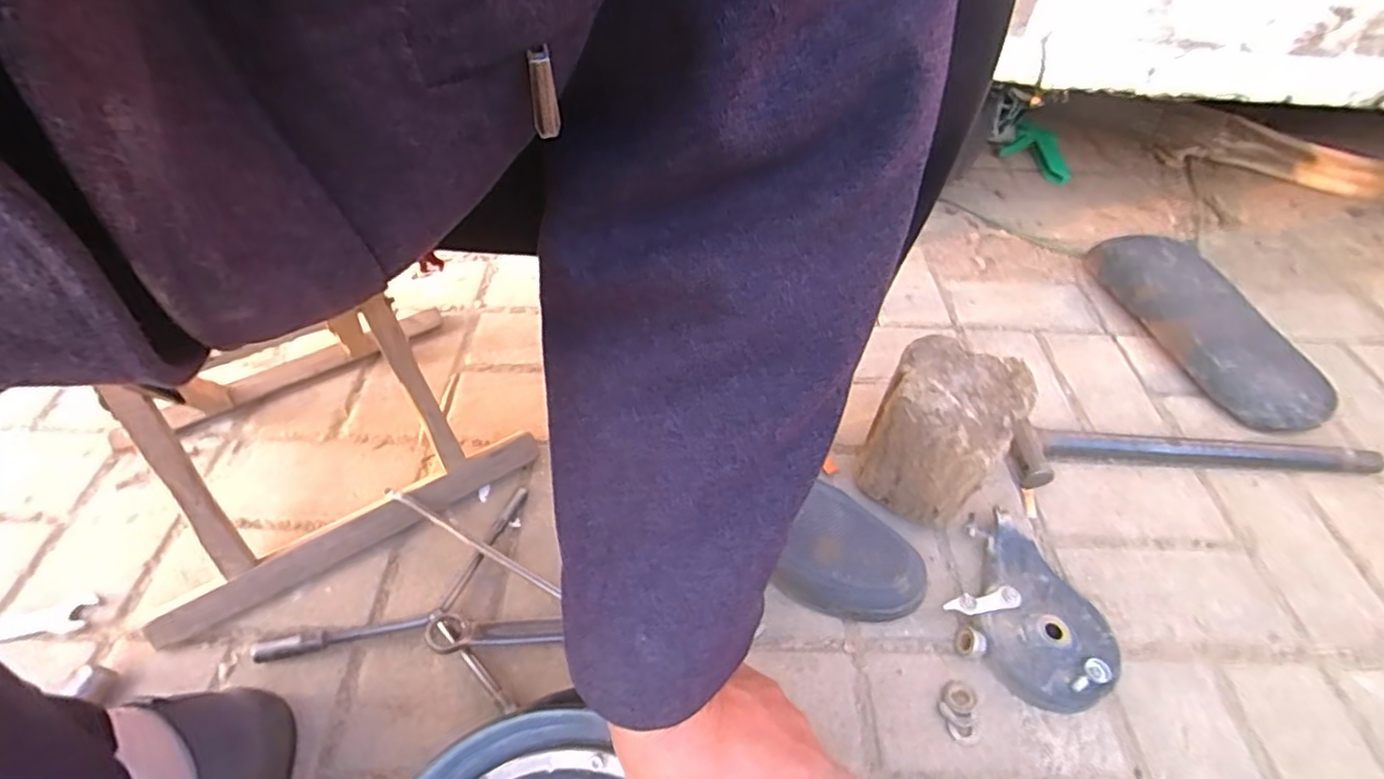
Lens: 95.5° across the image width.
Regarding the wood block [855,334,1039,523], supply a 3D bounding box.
[{"bbox_3d":[0.226,0.045,0.580,0.107,0.156,0.112,31,53,22],"label":"wood block"}]

